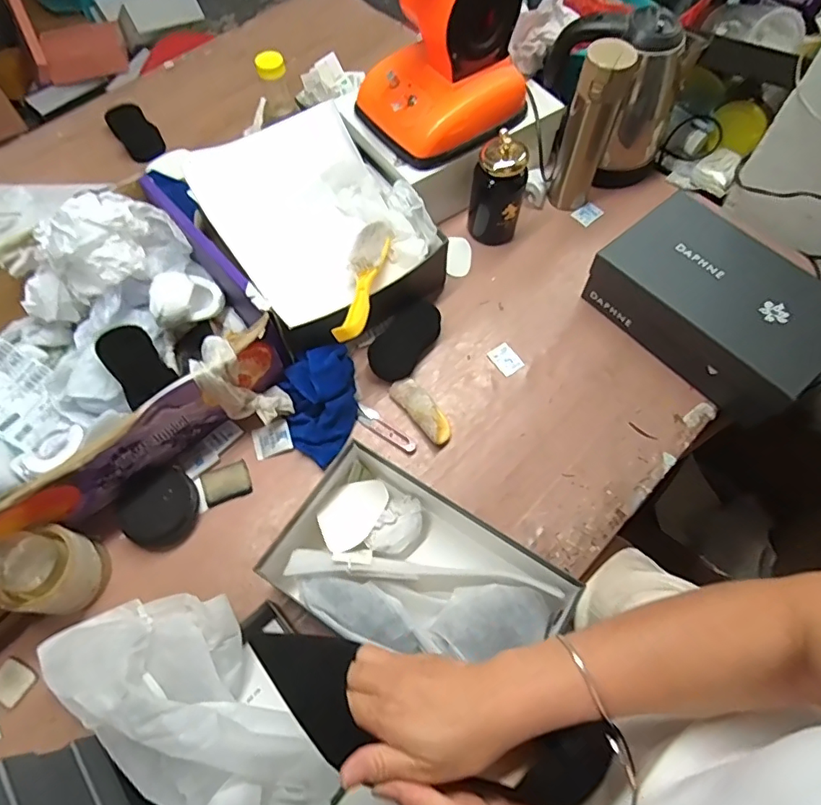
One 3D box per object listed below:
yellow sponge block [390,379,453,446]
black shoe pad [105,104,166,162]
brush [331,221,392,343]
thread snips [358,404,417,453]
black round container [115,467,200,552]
[{"bbox_3d":[0.017,0.008,0.718,0.041,0.021,0.107,-35,69,-15],"label":"yellow sponge block"},{"bbox_3d":[-0.495,-0.488,0.962,0.064,0.009,0.119,-38,85,-5],"label":"black shoe pad"},{"bbox_3d":[-0.065,-0.163,0.693,0.046,0.054,0.220,9,65,4],"label":"brush"},{"bbox_3d":[-0.034,0.036,0.716,0.097,0.004,0.024,36,70,16],"label":"thread snips"},{"bbox_3d":[-0.308,0.126,0.648,0.090,0.039,0.099,5,65,2],"label":"black round container"}]

